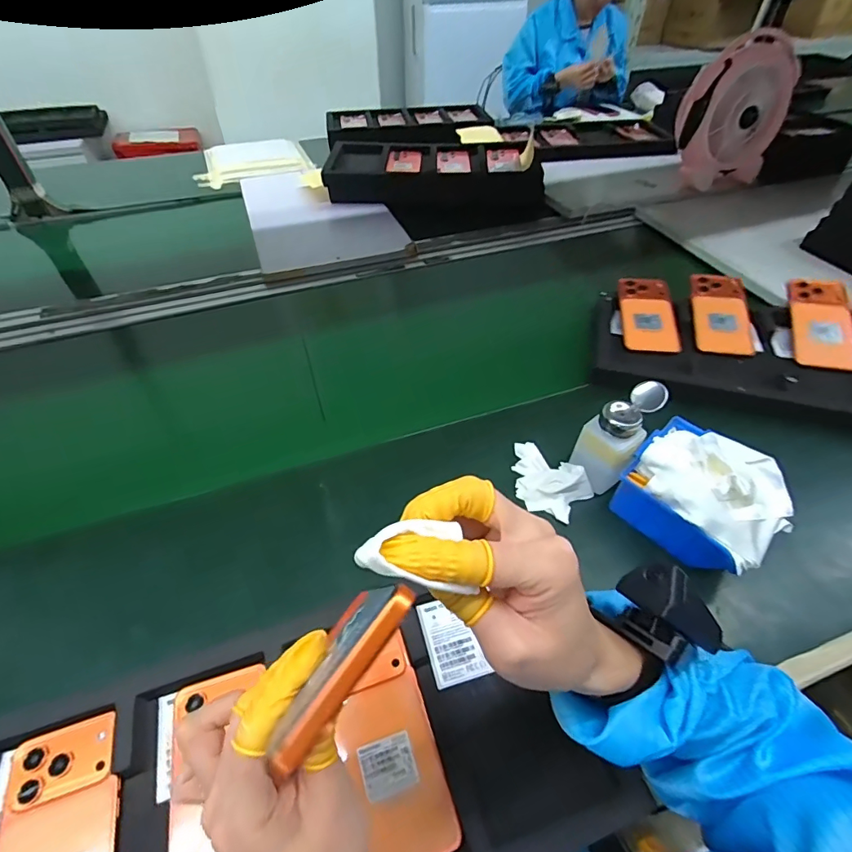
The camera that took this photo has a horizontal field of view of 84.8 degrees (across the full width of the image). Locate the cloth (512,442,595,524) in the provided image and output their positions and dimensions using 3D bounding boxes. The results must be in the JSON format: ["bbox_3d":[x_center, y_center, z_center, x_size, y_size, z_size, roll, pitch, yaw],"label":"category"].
[{"bbox_3d":[0.132,0.057,0.527,0.066,0.029,0.098,-36,56,-27],"label":"cloth"}]

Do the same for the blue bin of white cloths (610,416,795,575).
[{"bbox_3d":[0.288,0.071,0.483,0.122,0.091,0.142,-32,54,-25],"label":"blue bin of white cloths"}]

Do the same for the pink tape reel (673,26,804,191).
[{"bbox_3d":[0.648,-0.644,0.966,0.217,0.260,0.092,-6,50,0],"label":"pink tape reel"}]

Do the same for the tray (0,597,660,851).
[{"bbox_3d":[-0.106,0.255,0.347,0.463,0.020,0.225,-15,49,-12],"label":"tray"}]

